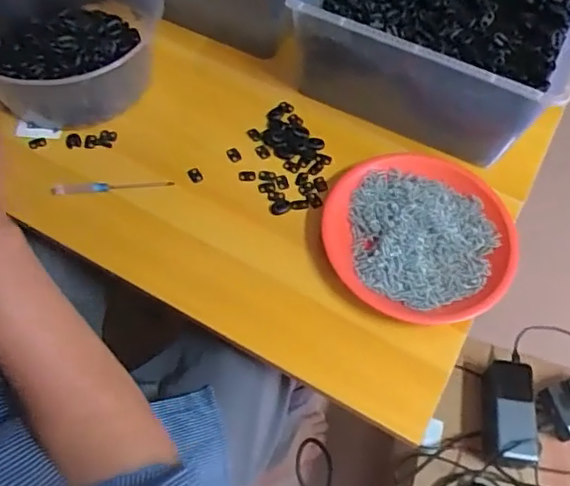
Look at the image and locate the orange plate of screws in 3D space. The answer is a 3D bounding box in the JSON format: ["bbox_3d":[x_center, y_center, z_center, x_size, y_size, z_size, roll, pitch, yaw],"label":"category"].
[{"bbox_3d":[0.138,-0.013,0.603,0.186,0.017,0.190,2,61,-3],"label":"orange plate of screws"}]

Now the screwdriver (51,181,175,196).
[{"bbox_3d":[-0.179,-0.059,0.623,0.122,0.009,0.012,-7,61,-8],"label":"screwdriver"}]

